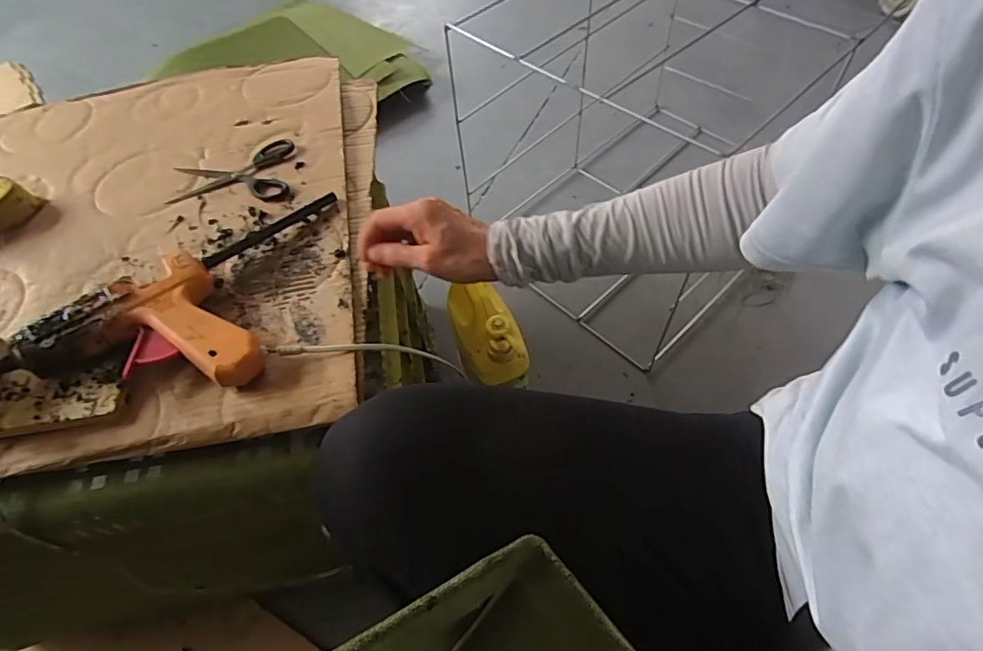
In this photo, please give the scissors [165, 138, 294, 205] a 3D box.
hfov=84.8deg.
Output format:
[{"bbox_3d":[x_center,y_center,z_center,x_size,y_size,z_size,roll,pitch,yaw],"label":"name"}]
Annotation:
[{"bbox_3d":[-0.298,-0.172,0.616,0.136,0.008,0.097,-7,56,-1],"label":"scissors"}]

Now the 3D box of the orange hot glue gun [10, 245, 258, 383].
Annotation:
[{"bbox_3d":[-0.296,0.021,0.462,0.150,0.049,0.149,-39,63,-21],"label":"orange hot glue gun"}]

